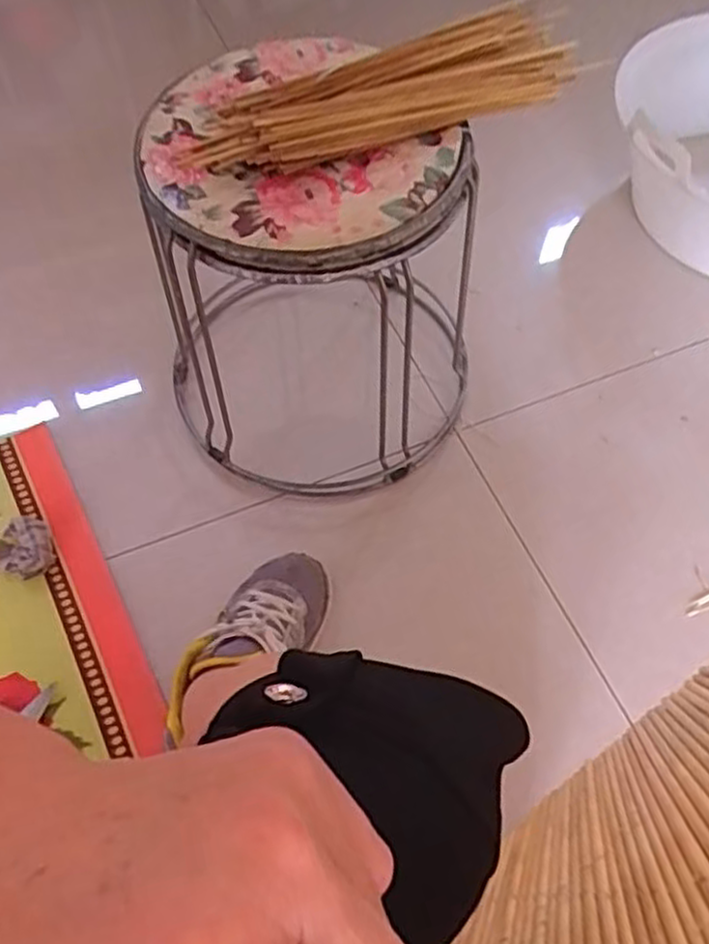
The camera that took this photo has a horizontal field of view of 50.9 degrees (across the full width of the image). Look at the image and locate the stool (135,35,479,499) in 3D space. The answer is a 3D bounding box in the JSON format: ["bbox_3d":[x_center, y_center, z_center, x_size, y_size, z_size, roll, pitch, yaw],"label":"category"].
[{"bbox_3d":[-0.044,-0.204,0.805,0.337,0.368,0.345,-13,61,-8],"label":"stool"}]

